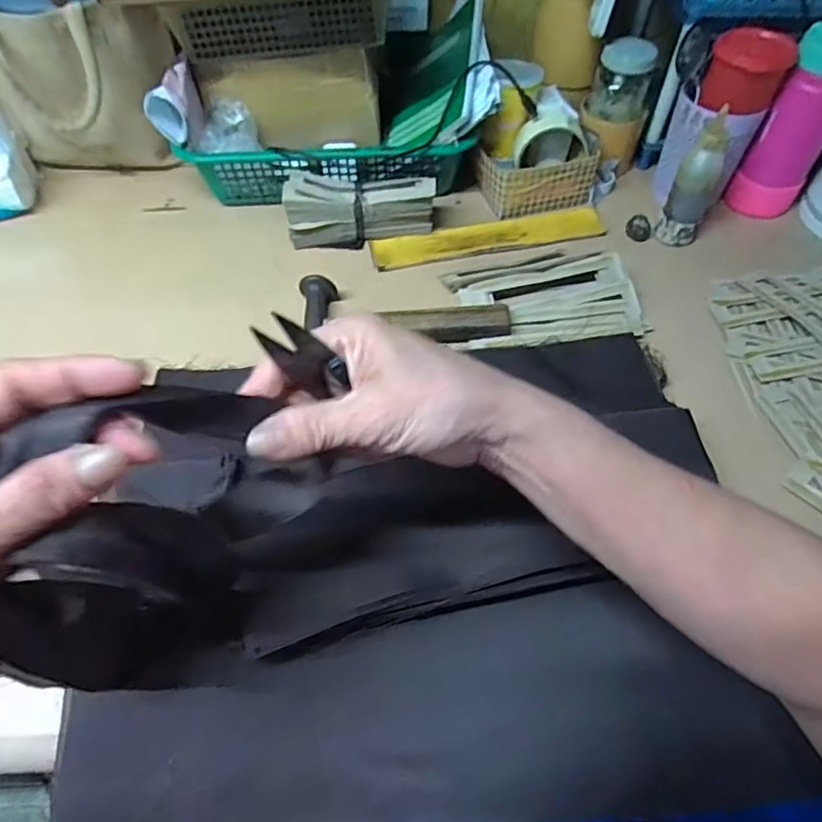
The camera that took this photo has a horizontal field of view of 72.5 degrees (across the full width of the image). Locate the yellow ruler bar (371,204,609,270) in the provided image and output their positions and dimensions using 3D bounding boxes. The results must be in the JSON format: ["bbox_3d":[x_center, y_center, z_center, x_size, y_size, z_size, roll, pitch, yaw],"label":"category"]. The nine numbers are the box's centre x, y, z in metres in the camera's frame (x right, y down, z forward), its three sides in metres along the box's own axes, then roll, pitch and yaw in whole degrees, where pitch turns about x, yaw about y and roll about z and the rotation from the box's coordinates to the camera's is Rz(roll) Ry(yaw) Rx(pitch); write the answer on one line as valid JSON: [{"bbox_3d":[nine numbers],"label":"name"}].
[{"bbox_3d":[0.091,-0.208,0.648,0.271,0.010,0.048,-12,56,-8],"label":"yellow ruler bar"}]

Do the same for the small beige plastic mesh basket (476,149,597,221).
[{"bbox_3d":[0.150,-0.282,0.672,0.134,0.056,0.072,-13,57,-8],"label":"small beige plastic mesh basket"}]

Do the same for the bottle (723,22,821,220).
[{"bbox_3d":[0.416,-0.315,0.594,0.058,0.217,0.068,-34,62,-21],"label":"bottle"}]

